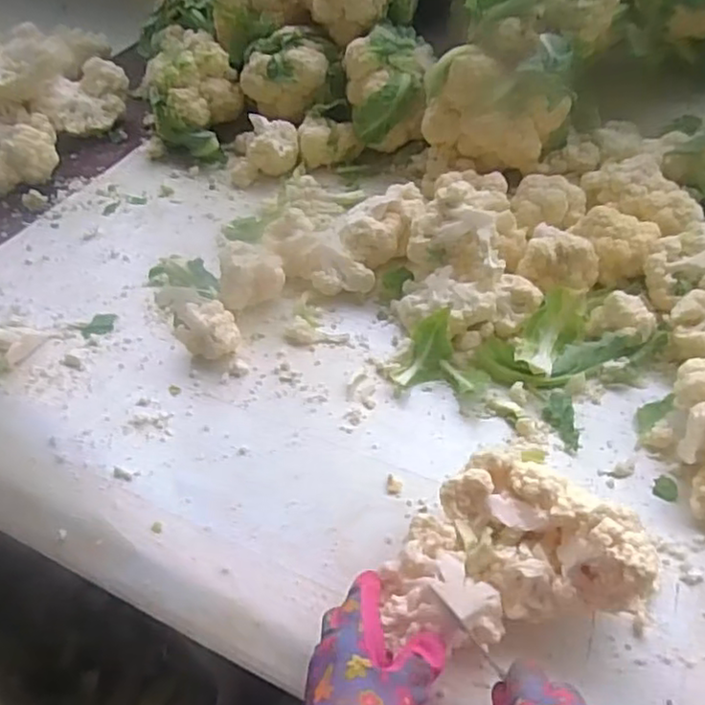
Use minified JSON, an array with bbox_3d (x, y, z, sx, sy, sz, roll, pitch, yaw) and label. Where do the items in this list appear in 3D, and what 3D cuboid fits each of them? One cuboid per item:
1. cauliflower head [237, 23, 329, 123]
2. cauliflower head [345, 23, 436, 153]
[{"bbox_3d":[-0.095,-0.406,0.985,0.135,0.099,0.100,-8,45,-4],"label":"cauliflower head"},{"bbox_3d":[0.053,-0.366,0.949,0.119,0.144,0.127,-3,47,3],"label":"cauliflower head"}]

